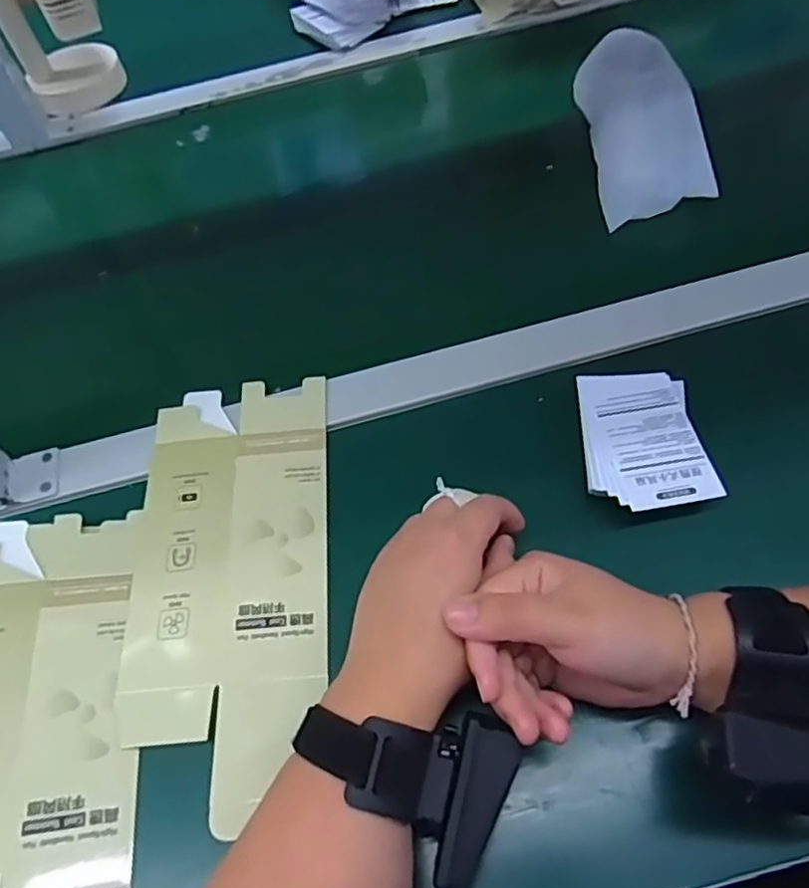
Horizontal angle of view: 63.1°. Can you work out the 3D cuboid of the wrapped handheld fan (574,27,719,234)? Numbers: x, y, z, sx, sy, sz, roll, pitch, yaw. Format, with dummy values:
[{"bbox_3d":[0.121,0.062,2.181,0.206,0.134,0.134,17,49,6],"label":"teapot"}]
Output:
[{"bbox_3d":[0.194,-0.268,0.552,0.074,0.062,0.175,-8,57,3],"label":"wrapped handheld fan"}]

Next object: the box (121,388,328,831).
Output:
[{"bbox_3d":[-0.106,0.074,0.402,0.118,0.005,0.266,-6,57,1],"label":"box"}]

